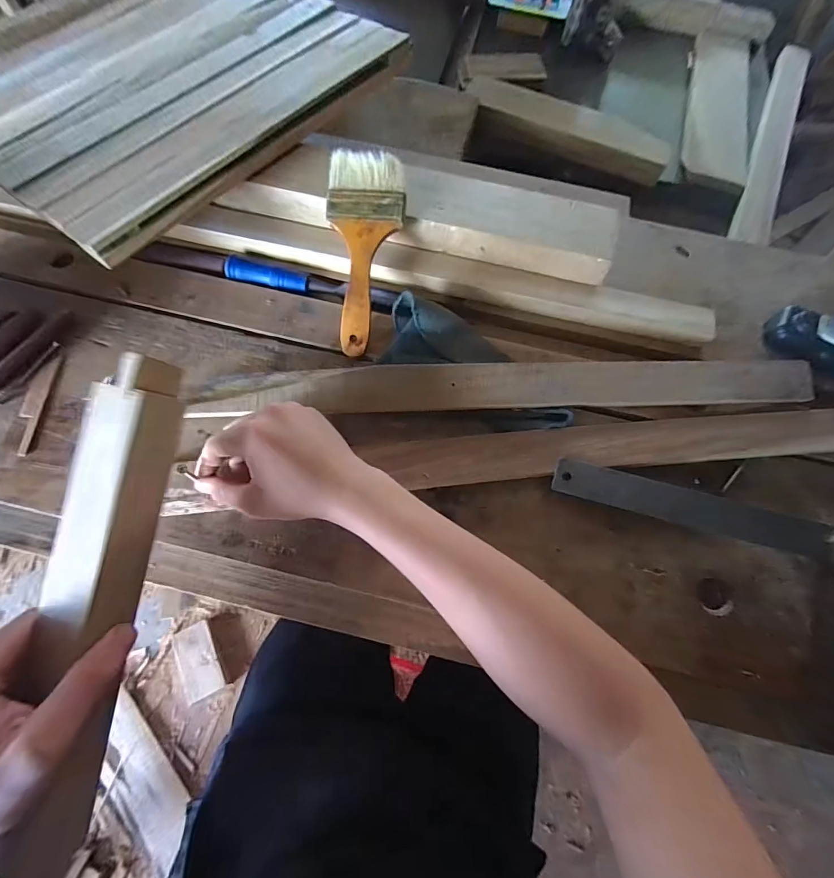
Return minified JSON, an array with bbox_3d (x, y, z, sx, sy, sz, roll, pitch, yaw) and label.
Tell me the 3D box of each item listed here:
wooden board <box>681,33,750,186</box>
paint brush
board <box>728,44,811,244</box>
[{"bbox_3d":[0.518,-0.575,0.683,0.097,0.016,0.414,18,68,5],"label":"wooden board"},{"bbox_3d":[-0.052,-0.175,0.378,0.072,0.011,0.184,4,93,0],"label":"paint brush"},{"bbox_3d":[0.580,-0.497,0.646,0.044,0.026,0.548,25,69,8],"label":"board"}]

